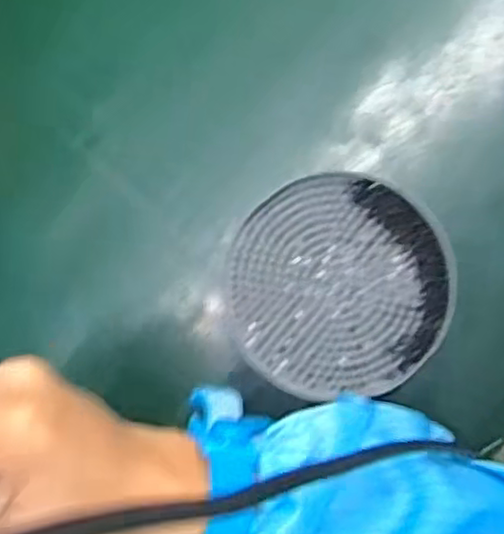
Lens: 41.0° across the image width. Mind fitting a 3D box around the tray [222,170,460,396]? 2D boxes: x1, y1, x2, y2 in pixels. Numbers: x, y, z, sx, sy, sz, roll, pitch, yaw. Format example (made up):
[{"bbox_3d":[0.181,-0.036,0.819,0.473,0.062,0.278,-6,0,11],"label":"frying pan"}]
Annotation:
[{"bbox_3d":[0.044,0.009,0.350,0.110,0.010,0.112,-1,86,7],"label":"tray"}]

